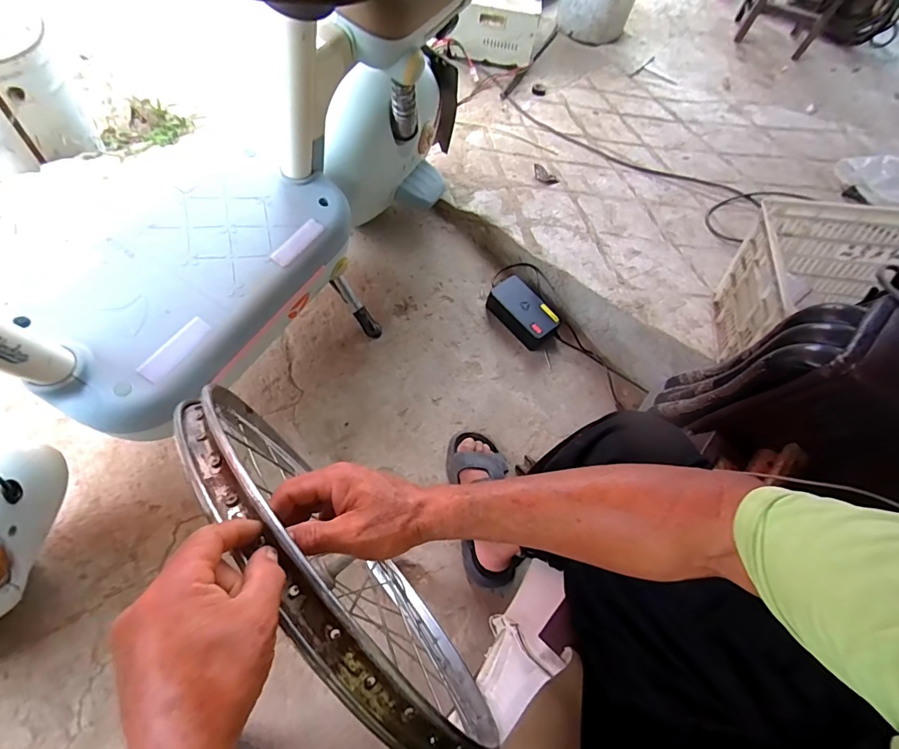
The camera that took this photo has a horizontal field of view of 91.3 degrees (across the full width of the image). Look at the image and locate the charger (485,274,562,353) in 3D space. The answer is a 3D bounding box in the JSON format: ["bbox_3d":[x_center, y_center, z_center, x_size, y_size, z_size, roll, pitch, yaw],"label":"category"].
[{"bbox_3d":[0.172,-0.145,1.021,0.089,0.059,0.167,-38,76,-23],"label":"charger"}]

